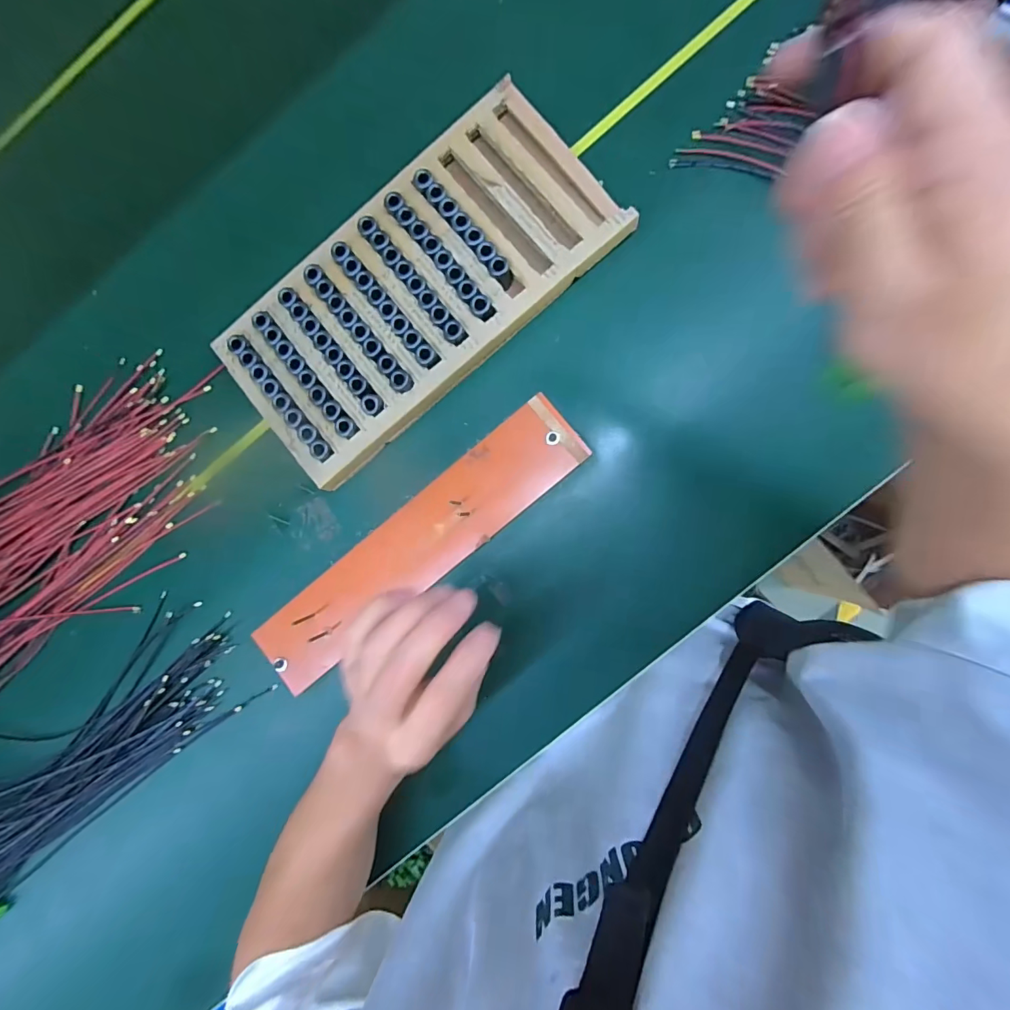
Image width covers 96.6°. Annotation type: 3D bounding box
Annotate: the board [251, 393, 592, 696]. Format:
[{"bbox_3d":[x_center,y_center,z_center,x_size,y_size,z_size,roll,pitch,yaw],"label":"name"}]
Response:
[{"bbox_3d":[-0.078,0.036,0.401,0.337,0.007,0.069,-40,85,3],"label":"board"}]

